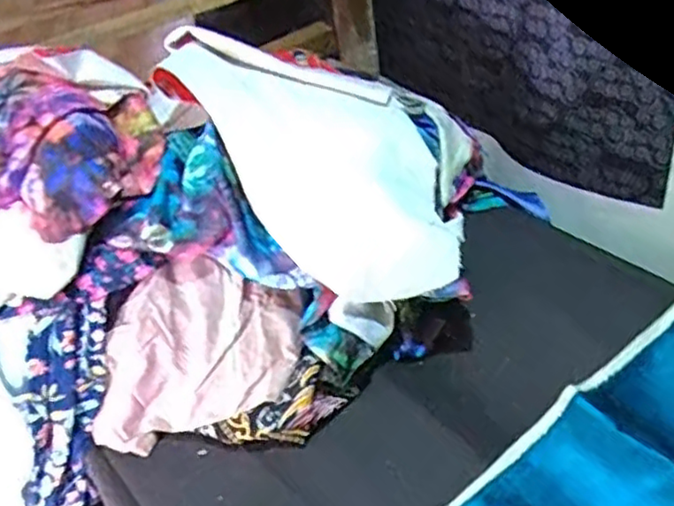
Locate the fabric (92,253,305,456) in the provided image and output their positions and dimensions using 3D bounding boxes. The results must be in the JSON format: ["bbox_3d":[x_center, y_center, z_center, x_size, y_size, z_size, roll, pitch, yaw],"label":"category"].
[{"bbox_3d":[-0.113,0.076,0.530,0.173,0.087,0.101,-11,38,-4],"label":"fabric"}]

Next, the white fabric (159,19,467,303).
[{"bbox_3d":[-0.019,-0.087,0.599,0.163,0.063,0.319,-28,62,-24],"label":"white fabric"}]

